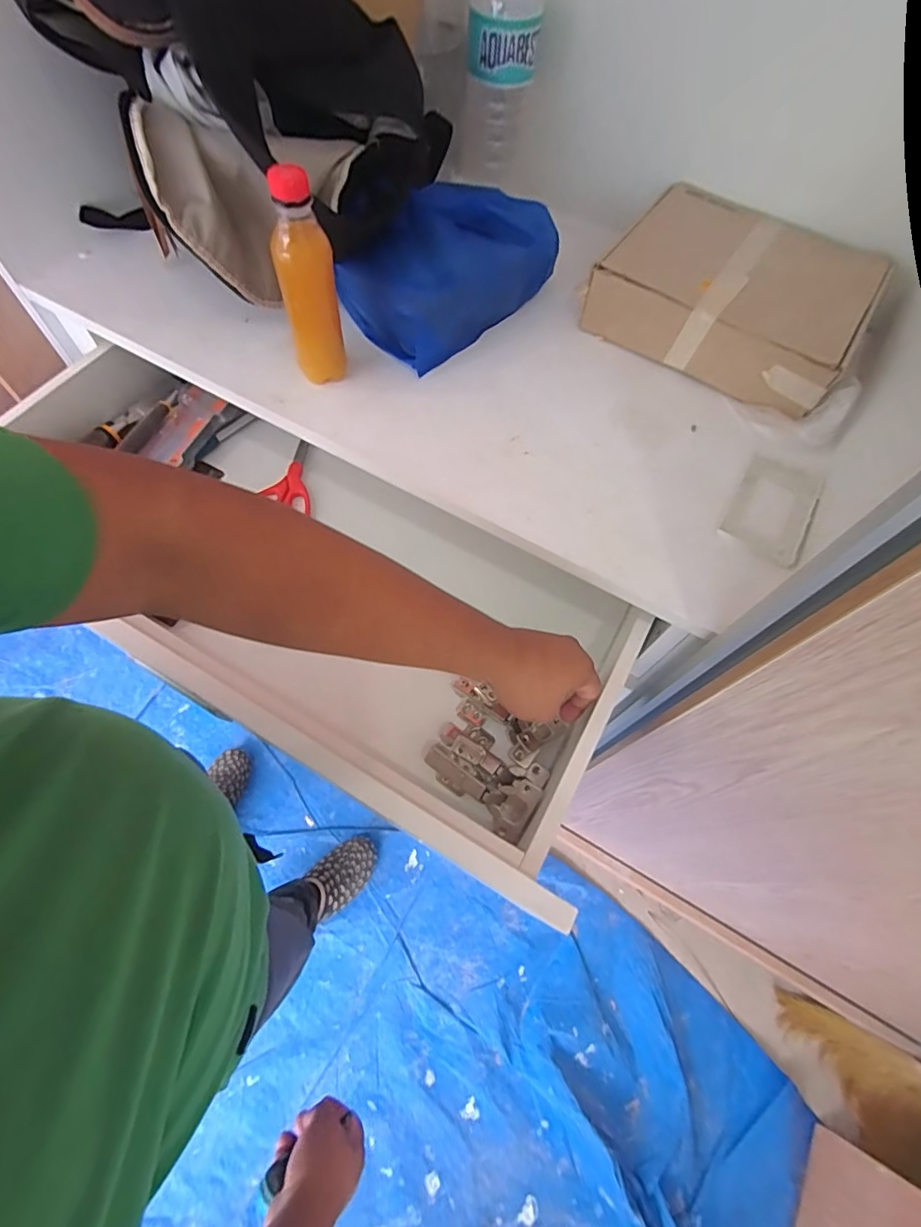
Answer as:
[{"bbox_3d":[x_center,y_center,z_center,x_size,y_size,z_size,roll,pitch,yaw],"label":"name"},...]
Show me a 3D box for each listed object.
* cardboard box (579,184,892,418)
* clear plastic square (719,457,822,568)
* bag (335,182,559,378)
[{"bbox_3d":[0.301,-0.349,0.574,0.262,0.082,0.209,33,66,12],"label":"cardboard box"},{"bbox_3d":[0.294,-0.100,0.487,0.071,0.004,0.119,30,66,11],"label":"clear plastic square"},{"bbox_3d":[-0.014,-0.372,0.566,0.157,0.088,0.216,34,67,13],"label":"bag"}]

